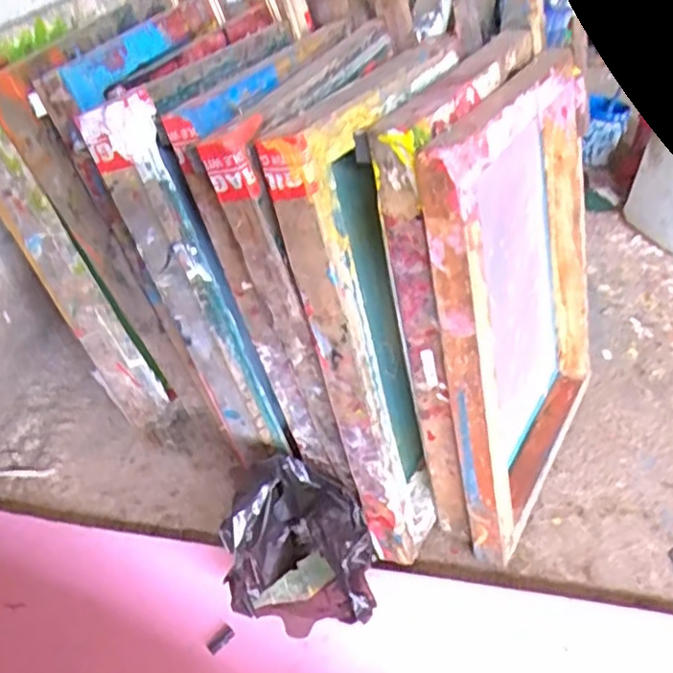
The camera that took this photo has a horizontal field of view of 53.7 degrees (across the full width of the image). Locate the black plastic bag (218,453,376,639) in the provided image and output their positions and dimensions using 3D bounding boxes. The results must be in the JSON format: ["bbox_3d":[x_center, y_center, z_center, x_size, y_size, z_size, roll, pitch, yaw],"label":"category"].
[{"bbox_3d":[-0.024,0.195,0.625,0.132,0.152,0.129,11,39,9],"label":"black plastic bag"}]

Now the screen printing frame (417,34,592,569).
[{"bbox_3d":[0.208,-0.035,0.717,0.052,0.452,0.333,8,37,32],"label":"screen printing frame"}]

